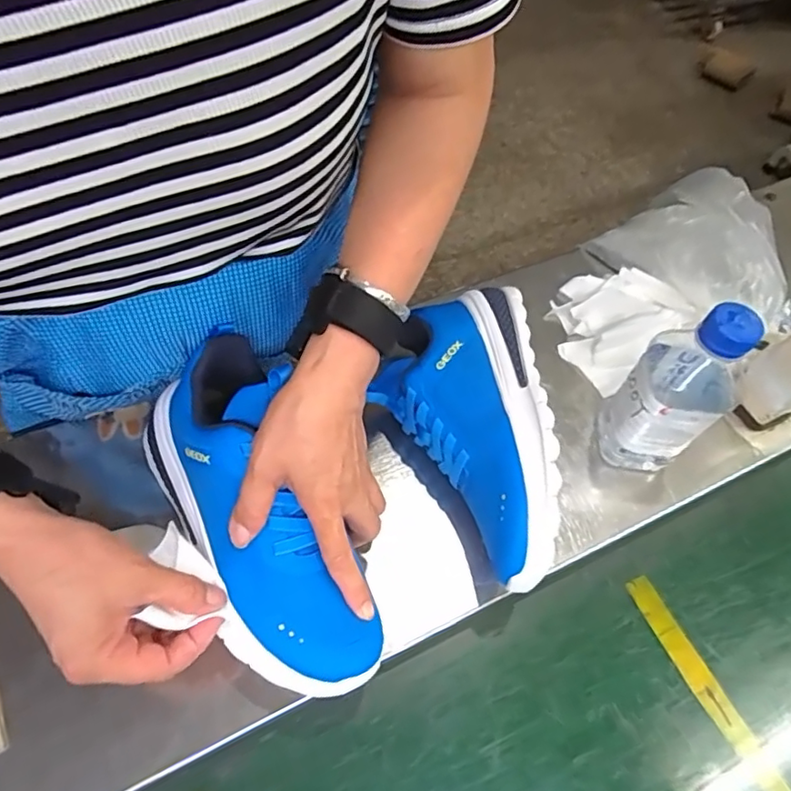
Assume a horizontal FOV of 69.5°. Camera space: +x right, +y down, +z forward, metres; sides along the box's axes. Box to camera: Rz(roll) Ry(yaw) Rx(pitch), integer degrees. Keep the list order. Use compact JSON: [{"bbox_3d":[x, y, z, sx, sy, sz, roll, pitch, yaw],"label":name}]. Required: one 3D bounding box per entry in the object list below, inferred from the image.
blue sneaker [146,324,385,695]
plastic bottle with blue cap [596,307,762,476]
[{"bbox_3d":[-0.090,0.073,0.353,0.088,0.086,0.226,-24,74,-17],"label":"blue sneaker"},{"bbox_3d":[0.202,-0.003,0.415,0.065,0.162,0.066,-39,69,-24],"label":"plastic bottle with blue cap"}]

